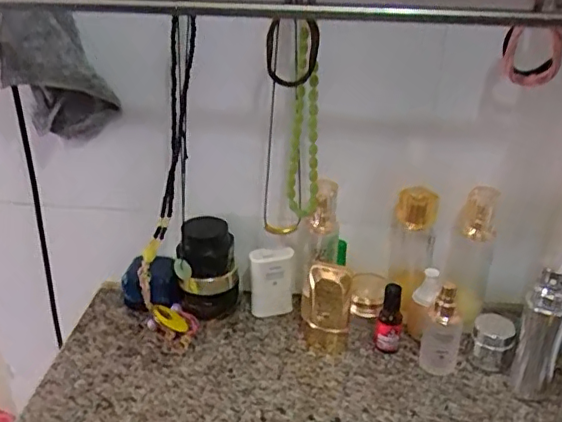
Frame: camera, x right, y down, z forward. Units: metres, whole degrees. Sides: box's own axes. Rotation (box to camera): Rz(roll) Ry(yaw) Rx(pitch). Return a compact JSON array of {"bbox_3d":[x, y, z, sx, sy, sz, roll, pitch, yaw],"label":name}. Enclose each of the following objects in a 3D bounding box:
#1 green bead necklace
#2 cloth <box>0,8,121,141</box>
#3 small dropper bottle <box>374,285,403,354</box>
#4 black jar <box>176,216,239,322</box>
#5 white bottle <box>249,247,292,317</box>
[{"bbox_3d":[0.026,-0.092,0.660,0.034,0.216,0.021,2,27,2],"label":"green bead necklace"},{"bbox_3d":[-0.252,-0.166,0.668,0.115,0.177,0.056,-12,30,-24],"label":"cloth"},{"bbox_3d":[0.130,0.129,0.706,0.029,0.087,0.025,7,28,11],"label":"small dropper bottle"},{"bbox_3d":[-0.093,0.077,0.758,0.074,0.127,0.059,-2,27,-6],"label":"black jar"},{"bbox_3d":[-0.012,0.094,0.765,0.053,0.093,0.034,3,27,3],"label":"white bottle"}]

